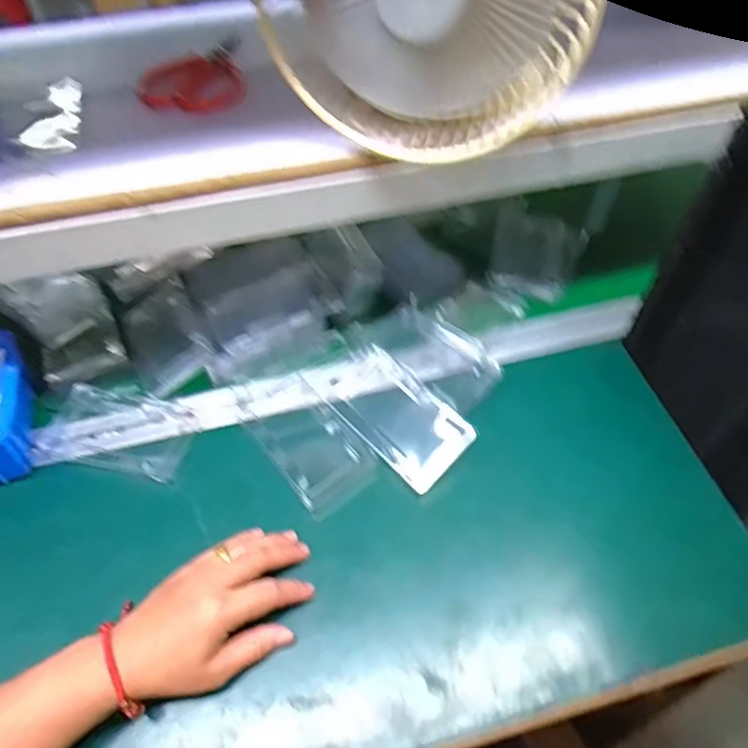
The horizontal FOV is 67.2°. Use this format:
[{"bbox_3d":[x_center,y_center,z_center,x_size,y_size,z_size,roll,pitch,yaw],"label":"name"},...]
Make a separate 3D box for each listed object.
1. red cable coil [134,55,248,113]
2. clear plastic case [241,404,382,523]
[{"bbox_3d":[-0.153,-0.246,0.483,0.060,0.030,0.081,32,59,24],"label":"red cable coil"},{"bbox_3d":[-0.055,0.066,0.511,0.075,0.012,0.112,-33,58,-23],"label":"clear plastic case"}]

